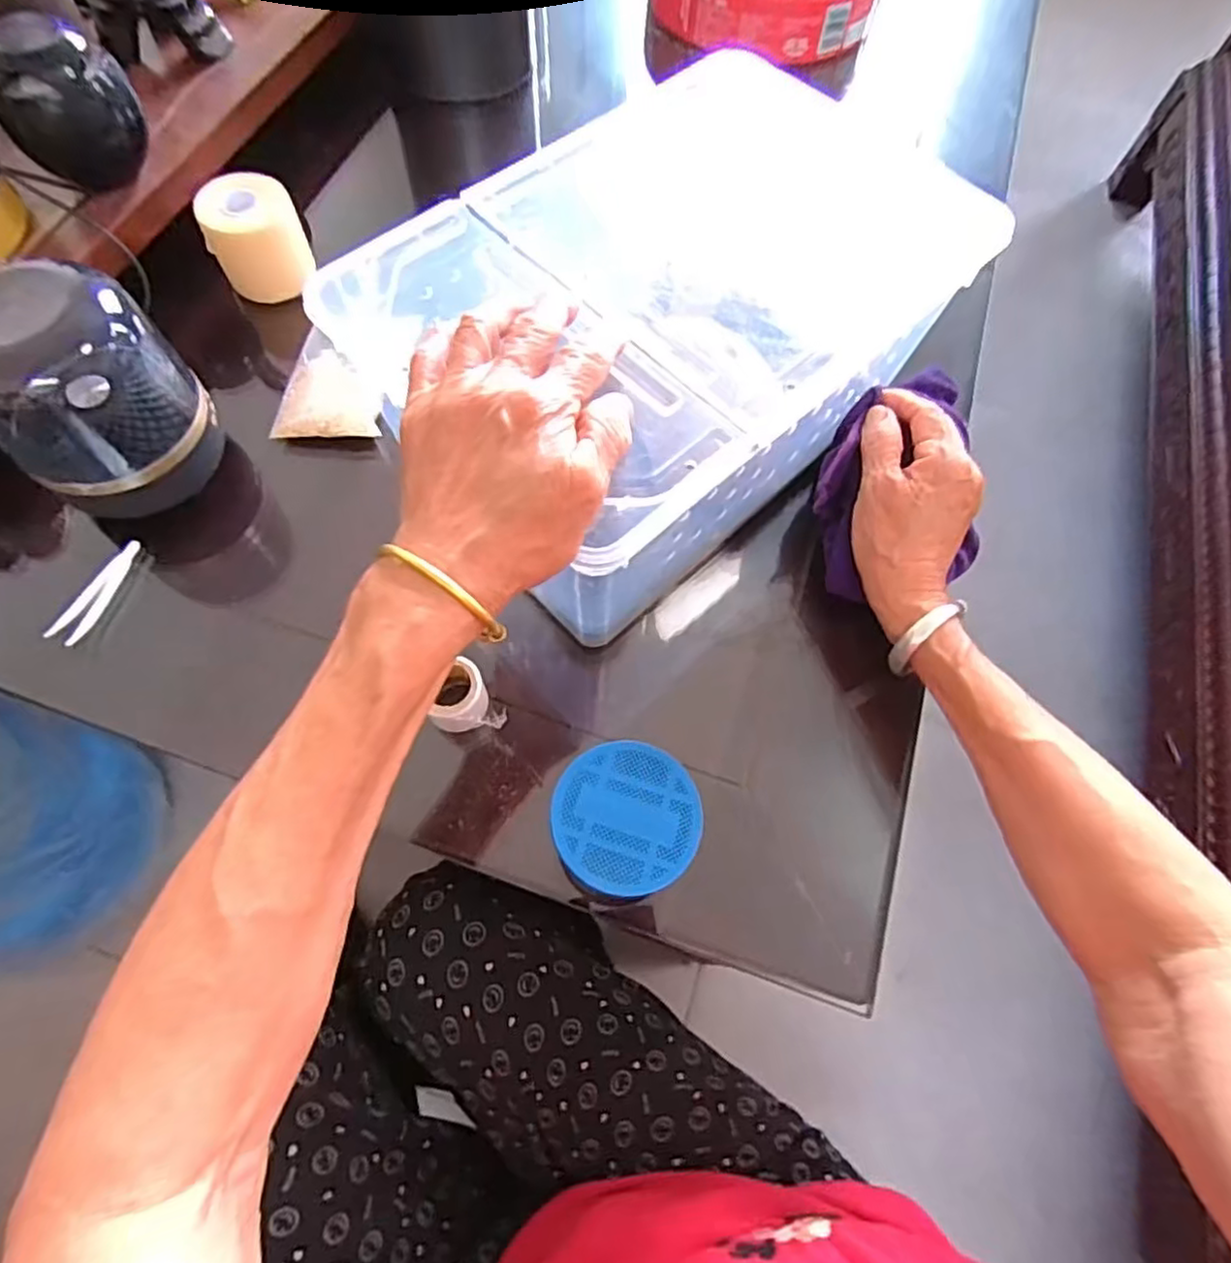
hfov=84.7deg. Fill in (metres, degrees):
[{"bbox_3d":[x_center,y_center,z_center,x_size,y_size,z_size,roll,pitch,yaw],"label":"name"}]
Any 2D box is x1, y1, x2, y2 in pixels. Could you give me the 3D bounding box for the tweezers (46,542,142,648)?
[{"bbox_3d":[-0.317,-0.025,0.414,0.012,0.015,0.072,16,66,4],"label":"tweezers"}]

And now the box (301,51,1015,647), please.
[{"bbox_3d":[0.033,-0.172,0.407,0.212,0.140,0.317,43,71,15],"label":"box"}]

